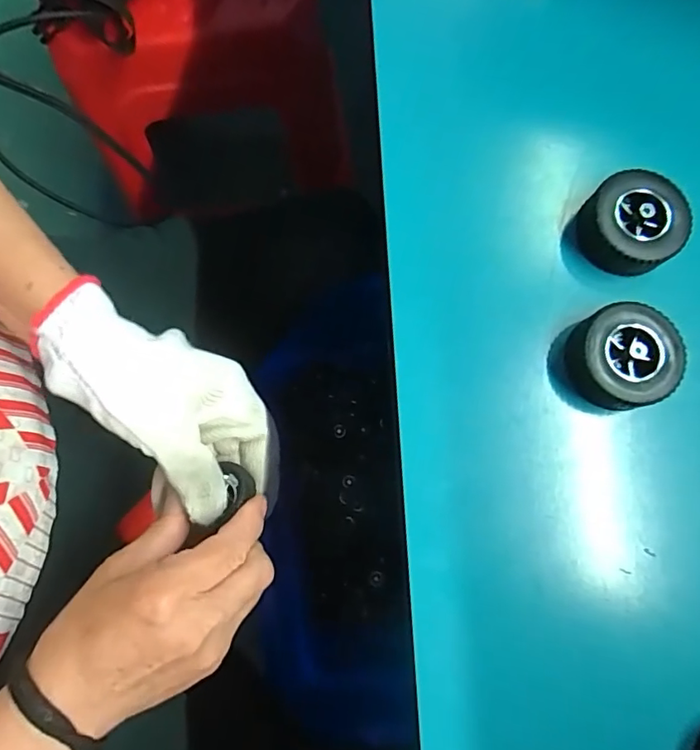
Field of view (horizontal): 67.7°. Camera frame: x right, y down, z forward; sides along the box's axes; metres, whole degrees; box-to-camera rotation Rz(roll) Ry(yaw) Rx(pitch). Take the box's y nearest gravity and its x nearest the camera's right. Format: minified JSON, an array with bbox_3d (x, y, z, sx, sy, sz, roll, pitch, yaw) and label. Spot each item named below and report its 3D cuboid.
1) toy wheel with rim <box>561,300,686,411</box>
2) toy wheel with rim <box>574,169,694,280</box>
[{"bbox_3d":[0.100,-0.005,0.193,0.044,0.016,0.035,-28,79,-6],"label":"toy wheel with rim"},{"bbox_3d":[0.109,-0.058,0.204,0.037,0.017,0.038,0,78,-1],"label":"toy wheel with rim"}]

